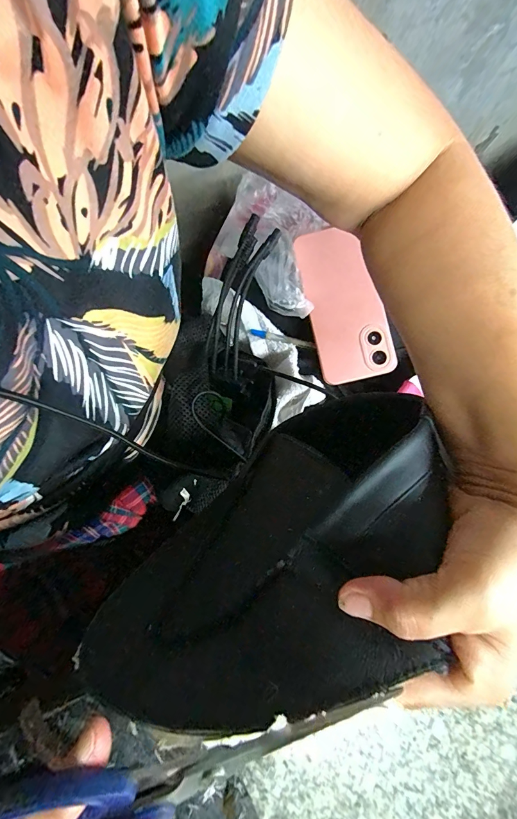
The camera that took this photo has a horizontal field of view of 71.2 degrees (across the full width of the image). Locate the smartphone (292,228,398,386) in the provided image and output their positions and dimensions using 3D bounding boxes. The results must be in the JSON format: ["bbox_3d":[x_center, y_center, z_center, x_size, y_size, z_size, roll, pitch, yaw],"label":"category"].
[{"bbox_3d":[0.090,-0.112,0.385,0.075,0.006,0.164,-14,88,4],"label":"smartphone"}]

